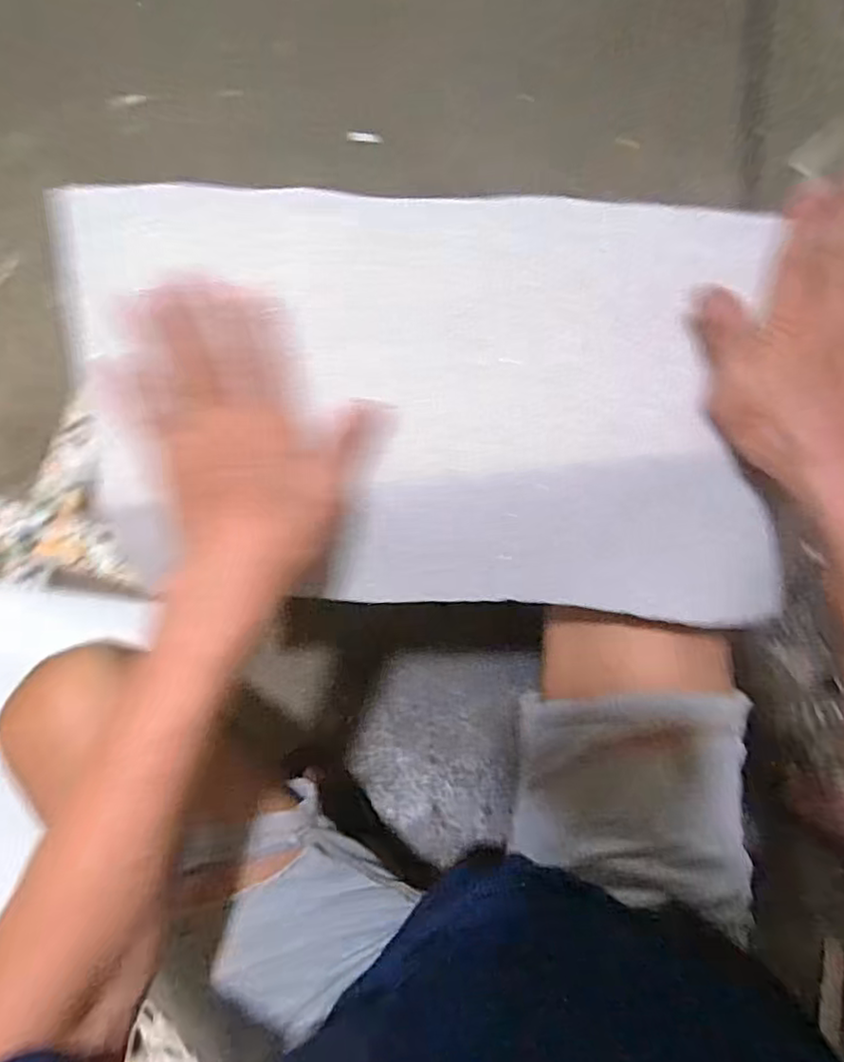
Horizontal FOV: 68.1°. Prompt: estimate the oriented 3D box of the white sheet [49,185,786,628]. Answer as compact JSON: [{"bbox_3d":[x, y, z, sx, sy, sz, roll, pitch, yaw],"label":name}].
[{"bbox_3d":[0.014,-0.065,0.367,0.404,0.028,0.237,2,106,-3],"label":"white sheet"}]

